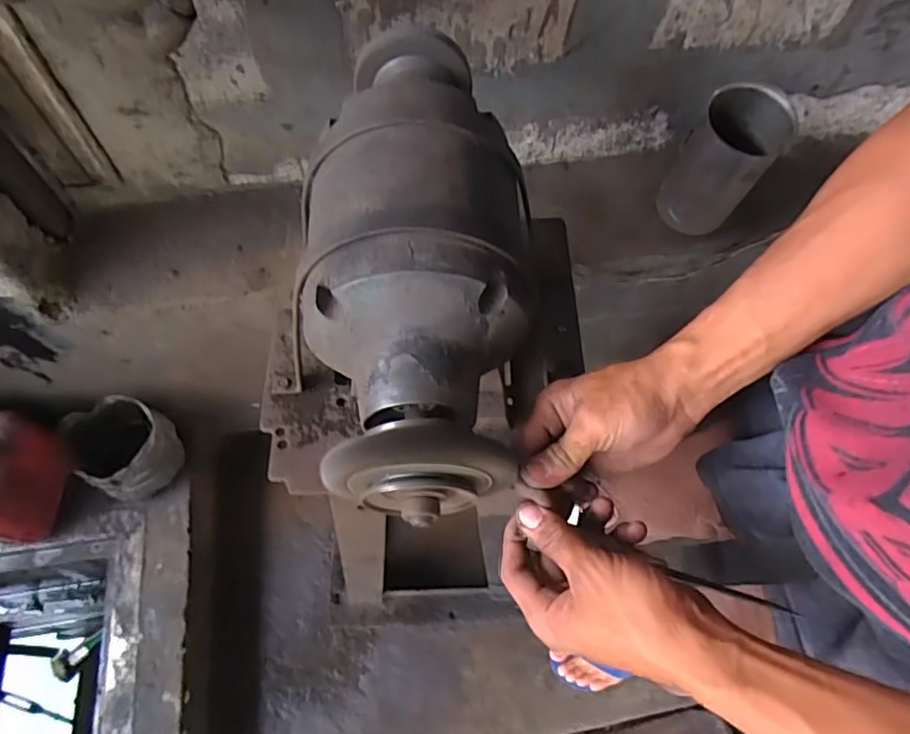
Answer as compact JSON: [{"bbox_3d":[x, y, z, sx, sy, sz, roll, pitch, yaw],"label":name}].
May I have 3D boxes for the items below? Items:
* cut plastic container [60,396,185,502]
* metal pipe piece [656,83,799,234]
[{"bbox_3d":[-0.598,0.150,1.113,0.178,0.156,0.161,30,66,12],"label":"cut plastic container"},{"bbox_3d":[0.394,-0.295,0.903,0.122,0.205,0.125,1,63,-2],"label":"metal pipe piece"}]

